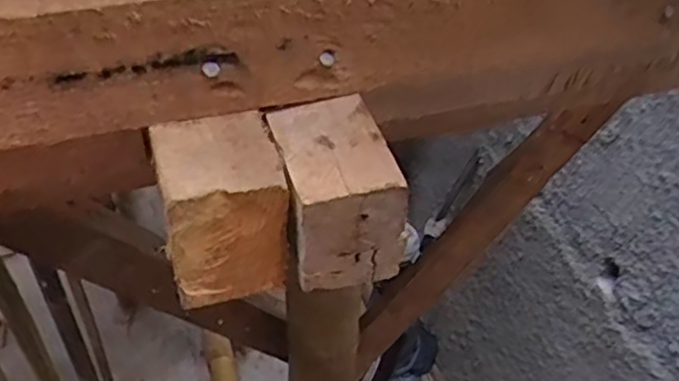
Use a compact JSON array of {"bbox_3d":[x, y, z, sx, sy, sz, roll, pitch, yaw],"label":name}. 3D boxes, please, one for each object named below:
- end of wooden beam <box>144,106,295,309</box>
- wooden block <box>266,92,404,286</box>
[{"bbox_3d":[-0.051,0.007,0.306,0.051,0.062,0.055,-9,46,-14],"label":"end of wooden beam"},{"bbox_3d":[-0.003,0.003,0.320,0.047,0.066,0.060,-11,47,-15],"label":"wooden block"}]

